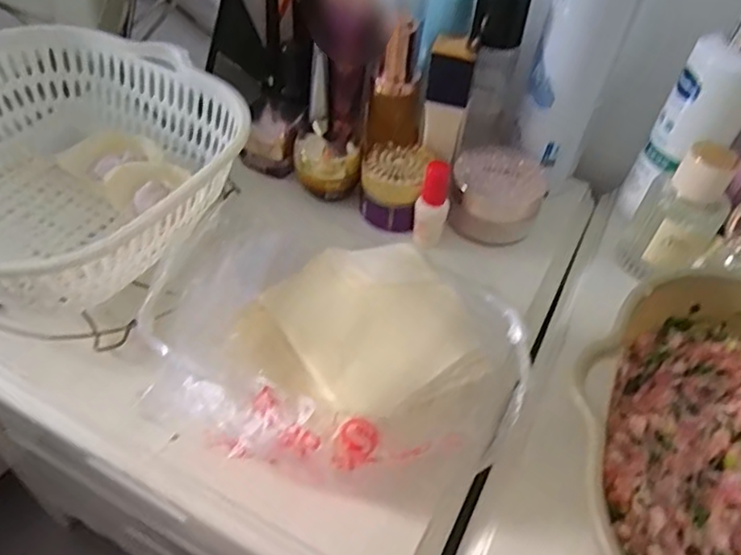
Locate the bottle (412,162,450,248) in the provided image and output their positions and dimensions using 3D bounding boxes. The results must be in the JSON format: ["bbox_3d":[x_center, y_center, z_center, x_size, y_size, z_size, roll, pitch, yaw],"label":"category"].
[{"bbox_3d":[0.045,-0.051,0.446,0.022,0.063,0.019,18,49,10],"label":"bottle"}]

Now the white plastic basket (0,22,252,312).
[{"bbox_3d":[-0.202,-0.070,0.393,0.215,0.071,0.212,3,48,-4],"label":"white plastic basket"}]

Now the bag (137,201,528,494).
[{"bbox_3d":[-0.018,0.044,0.354,0.202,0.060,0.138,16,49,8],"label":"bag"}]

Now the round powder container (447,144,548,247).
[{"bbox_3d":[0.098,-0.068,0.481,0.068,0.048,0.072,3,48,-4],"label":"round powder container"}]

